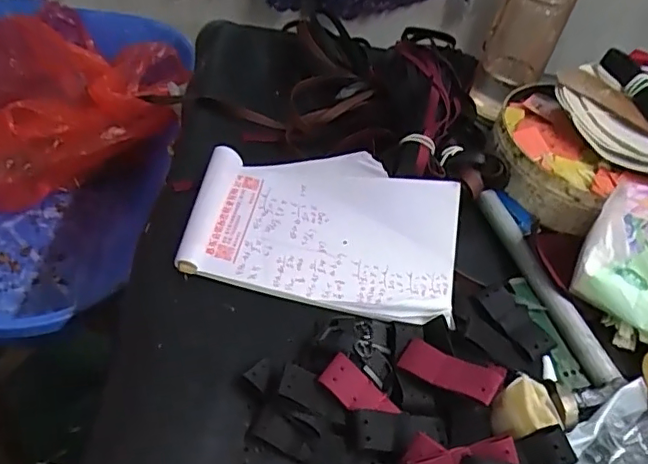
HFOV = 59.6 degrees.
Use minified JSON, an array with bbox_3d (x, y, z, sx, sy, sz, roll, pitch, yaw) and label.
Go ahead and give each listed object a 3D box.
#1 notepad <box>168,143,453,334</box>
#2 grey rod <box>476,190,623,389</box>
[{"bbox_3d":[-0.002,-0.010,0.470,0.216,0.029,0.148,7,47,3],"label":"notepad"},{"bbox_3d":[0.181,0.038,0.472,0.021,0.015,0.199,-6,48,-16],"label":"grey rod"}]

